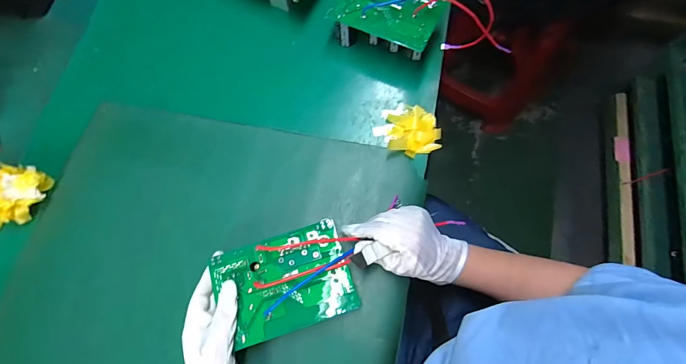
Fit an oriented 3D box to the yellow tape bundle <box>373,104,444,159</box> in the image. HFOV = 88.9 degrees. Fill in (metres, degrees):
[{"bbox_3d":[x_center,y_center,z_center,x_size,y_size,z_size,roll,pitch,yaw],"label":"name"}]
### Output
[{"bbox_3d":[0.098,-0.075,0.519,0.096,0.025,0.073,14,73,5],"label":"yellow tape bundle"}]

